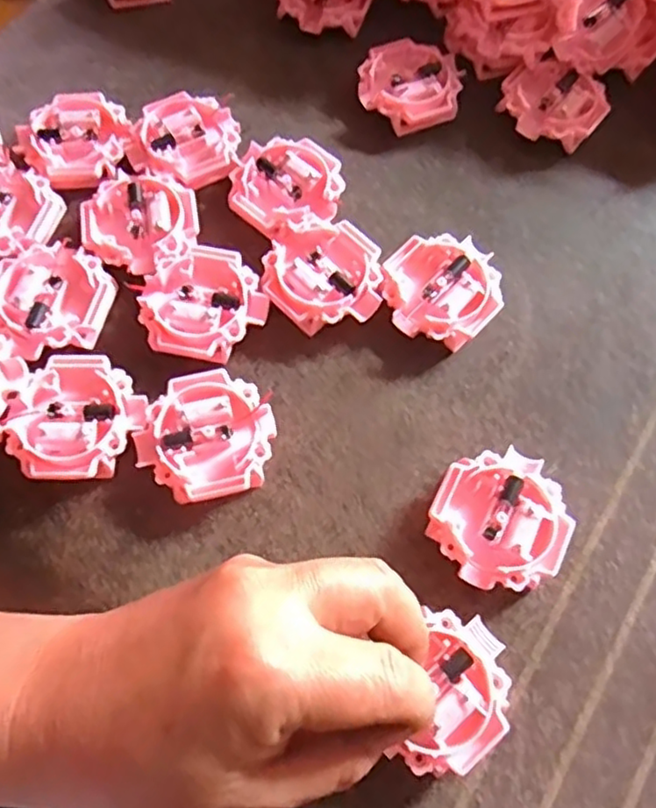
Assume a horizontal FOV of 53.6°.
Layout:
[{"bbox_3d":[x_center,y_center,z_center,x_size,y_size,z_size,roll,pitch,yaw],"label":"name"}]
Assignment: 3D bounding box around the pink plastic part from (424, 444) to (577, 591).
[{"bbox_3d":[0.068,0.046,0.259,0.052,0.015,0.054,0,68,-1],"label":"pink plastic part"}]

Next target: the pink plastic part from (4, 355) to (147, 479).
[{"bbox_3d":[-0.104,0.007,0.269,0.047,0.016,0.052,32,71,12],"label":"pink plastic part"}]

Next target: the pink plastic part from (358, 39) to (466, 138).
[{"bbox_3d":[0.043,-0.167,0.344,0.051,0.017,0.047,2,68,0],"label":"pink plastic part"}]

